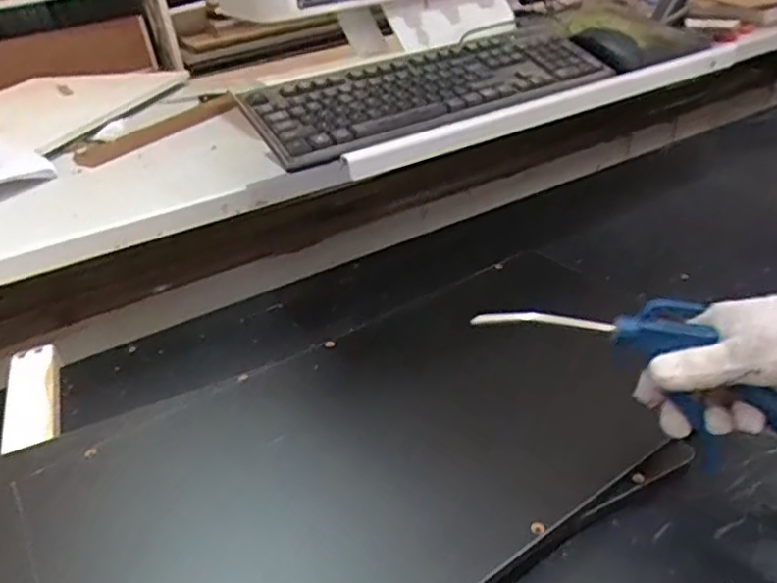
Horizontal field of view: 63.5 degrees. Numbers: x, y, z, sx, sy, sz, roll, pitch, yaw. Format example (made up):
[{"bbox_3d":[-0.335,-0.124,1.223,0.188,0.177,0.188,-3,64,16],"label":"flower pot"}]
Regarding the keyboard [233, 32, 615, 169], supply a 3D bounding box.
[{"bbox_3d":[0.054,-0.237,0.743,0.441,0.030,0.138,-24,56,-26],"label":"keyboard"}]

